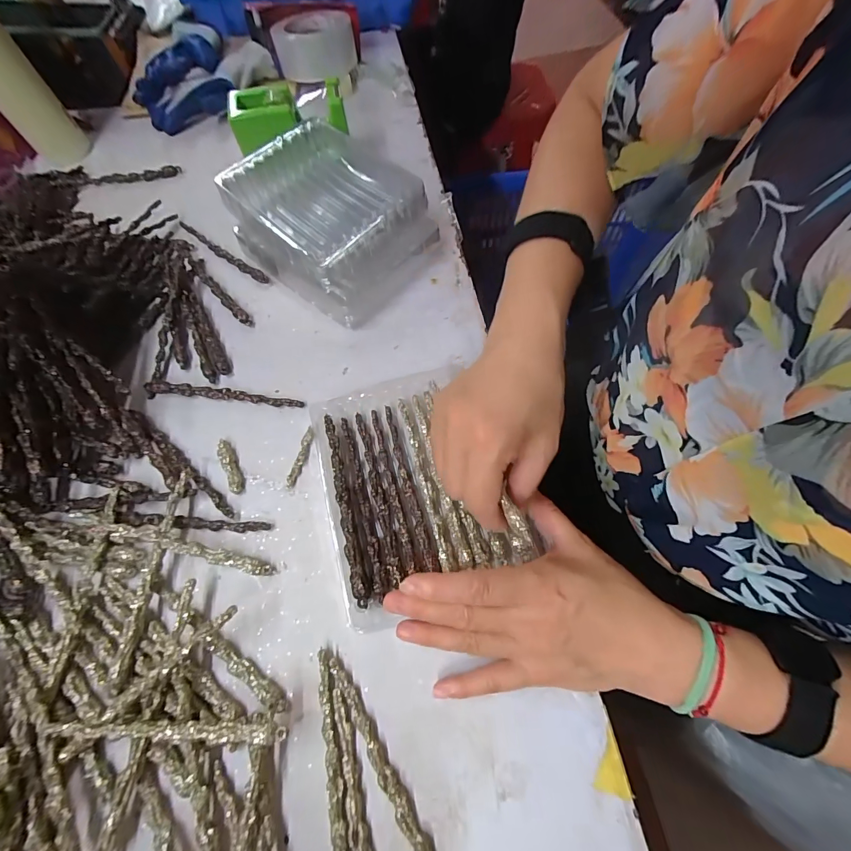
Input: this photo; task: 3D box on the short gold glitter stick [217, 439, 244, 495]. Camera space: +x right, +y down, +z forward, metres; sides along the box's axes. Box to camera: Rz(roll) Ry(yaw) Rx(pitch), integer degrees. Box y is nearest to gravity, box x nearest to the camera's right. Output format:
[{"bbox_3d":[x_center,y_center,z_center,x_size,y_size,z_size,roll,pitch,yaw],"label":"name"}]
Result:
[{"bbox_3d":[-0.167,0.034,0.335,0.012,0.007,0.053,-27,68,-10],"label":"short gold glitter stick"}]

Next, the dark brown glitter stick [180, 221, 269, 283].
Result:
[{"bbox_3d":[-0.229,-0.196,0.441,0.145,0.011,0.013,36,72,16],"label":"dark brown glitter stick"}]

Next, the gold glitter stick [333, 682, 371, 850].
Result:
[{"bbox_3d":[-0.038,0.242,0.230,0.012,0.009,0.153,-15,66,-5],"label":"gold glitter stick"}]

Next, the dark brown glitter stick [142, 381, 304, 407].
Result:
[{"bbox_3d":[-0.189,-0.029,0.365,0.152,0.010,0.011,6,66,5],"label":"dark brown glitter stick"}]

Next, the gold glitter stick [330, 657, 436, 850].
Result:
[{"bbox_3d":[-0.022,0.219,0.242,0.013,0.008,0.151,-31,68,-11],"label":"gold glitter stick"}]

